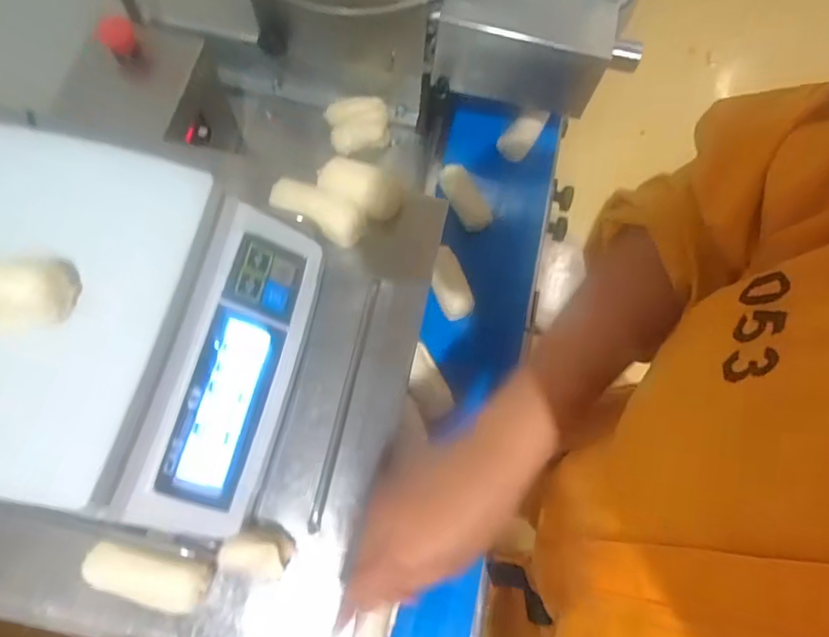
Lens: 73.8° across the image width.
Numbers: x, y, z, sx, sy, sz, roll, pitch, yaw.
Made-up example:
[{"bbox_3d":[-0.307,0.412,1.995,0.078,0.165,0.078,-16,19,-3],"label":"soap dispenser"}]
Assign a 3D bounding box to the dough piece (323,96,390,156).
[{"bbox_3d":[-0.080,-0.282,0.802,0.087,0.038,0.077,-14,72,-7],"label":"dough piece"}]

